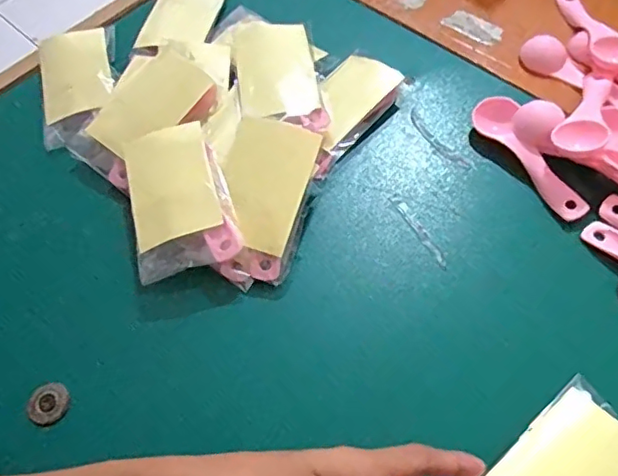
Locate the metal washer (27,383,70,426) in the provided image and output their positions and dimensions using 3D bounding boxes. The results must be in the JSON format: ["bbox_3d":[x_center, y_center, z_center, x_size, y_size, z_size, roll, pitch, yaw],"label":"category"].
[{"bbox_3d":[-0.159,0.101,0.345,0.023,0.004,0.026,-27,51,-22],"label":"metal washer"}]

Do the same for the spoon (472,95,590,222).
[{"bbox_3d":[0.165,-0.062,0.417,0.032,0.014,0.112,-29,64,-13],"label":"spoon"}]

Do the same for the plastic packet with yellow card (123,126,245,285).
[{"bbox_3d":[-0.091,-0.032,0.384,0.067,0.015,0.107,-15,61,-5],"label":"plastic packet with yellow card"}]

